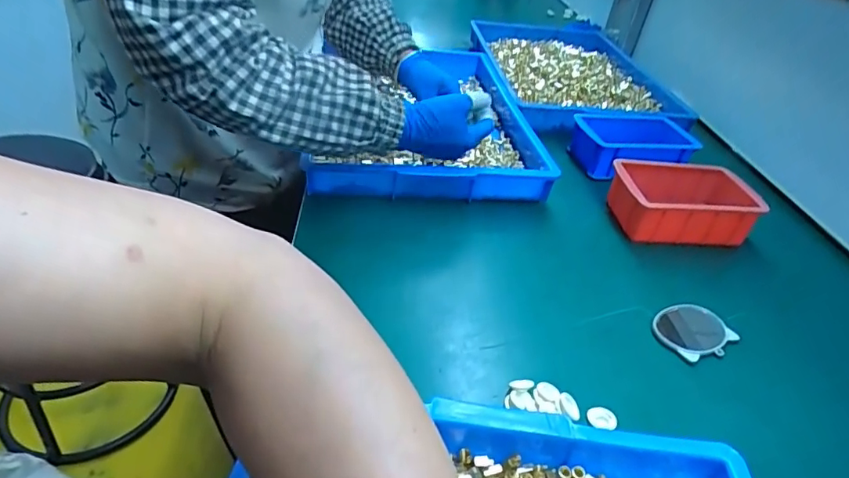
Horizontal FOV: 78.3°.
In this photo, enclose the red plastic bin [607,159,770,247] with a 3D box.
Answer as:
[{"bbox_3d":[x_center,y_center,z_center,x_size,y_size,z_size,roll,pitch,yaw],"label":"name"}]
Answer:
[{"bbox_3d":[0.288,-0.044,0.593,0.148,0.051,0.106,0,38,-8],"label":"red plastic bin"}]

